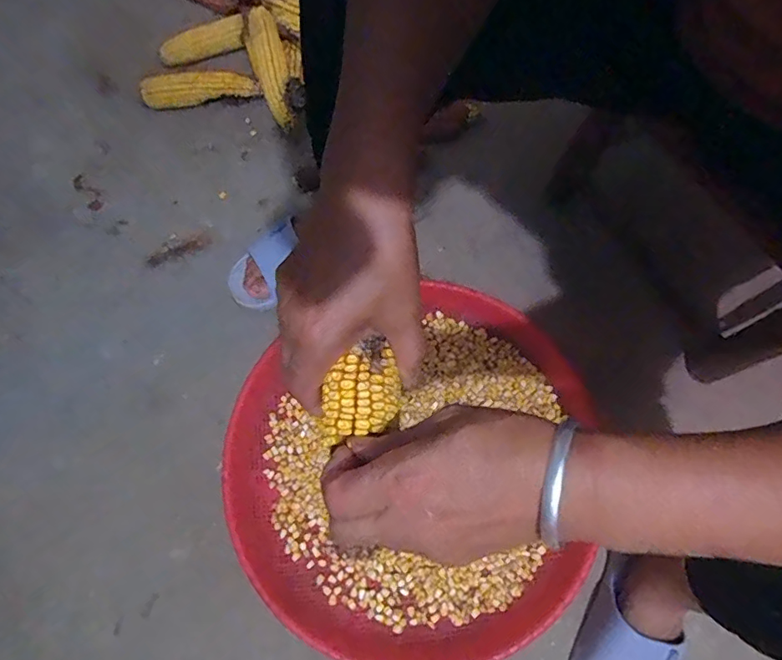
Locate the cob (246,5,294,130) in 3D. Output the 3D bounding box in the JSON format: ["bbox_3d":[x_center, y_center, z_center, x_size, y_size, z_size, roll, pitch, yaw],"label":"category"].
[{"bbox_3d":[-0.198,-0.427,0.829,0.056,0.054,0.194,-16,88,-6],"label":"cob"}]

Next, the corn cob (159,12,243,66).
[{"bbox_3d":[-0.324,-0.496,0.866,0.150,0.037,0.049,-29,73,-9],"label":"corn cob"}]

